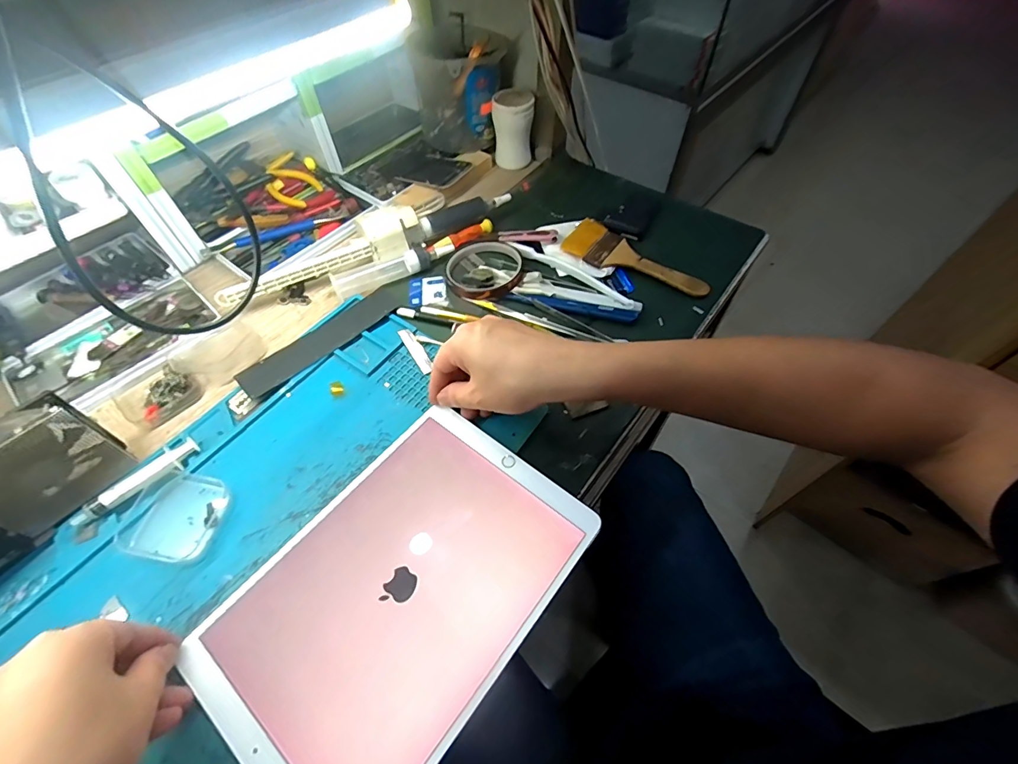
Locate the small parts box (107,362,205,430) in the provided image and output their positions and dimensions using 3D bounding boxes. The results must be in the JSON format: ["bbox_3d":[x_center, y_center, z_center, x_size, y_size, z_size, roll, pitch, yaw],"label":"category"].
[{"bbox_3d":[-0.325,0.009,0.411,0.062,0.019,0.059,33,62,21],"label":"small parts box"}]

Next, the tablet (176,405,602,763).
[{"bbox_3d":[-0.073,0.141,0.312,0.168,0.012,0.245,34,62,20],"label":"tablet"}]

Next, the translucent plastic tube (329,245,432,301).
[{"bbox_3d":[-0.139,-0.124,0.489,0.107,0.020,0.030,-25,59,-16],"label":"translucent plastic tube"}]

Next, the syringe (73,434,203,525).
[{"bbox_3d":[-0.292,0.078,0.352,0.022,0.009,0.092,37,63,23],"label":"syringe"}]

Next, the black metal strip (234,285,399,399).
[{"bbox_3d":[-0.182,-0.044,0.442,0.035,0.006,0.169,37,63,23],"label":"black metal strip"}]

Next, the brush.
[{"bbox_3d":[0.141,-0.133,0.497,0.160,0.012,0.064,34,62,22],"label":"brush"}]

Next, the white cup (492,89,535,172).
[{"bbox_3d":[0.005,-0.342,0.599,0.054,0.072,0.049,-2,55,-1],"label":"white cup"}]

